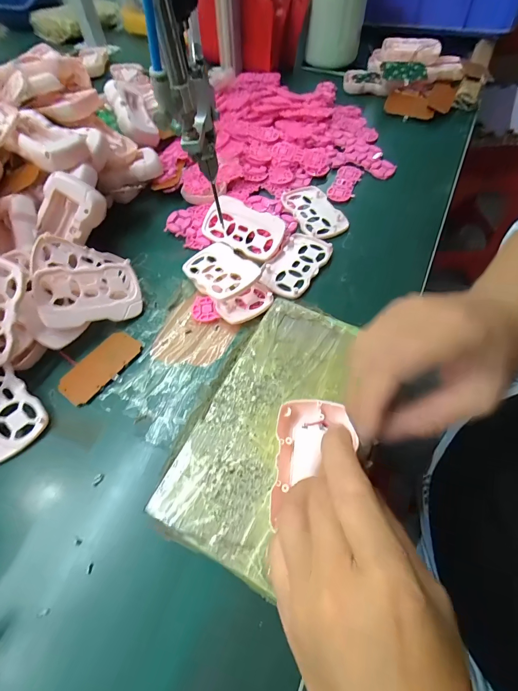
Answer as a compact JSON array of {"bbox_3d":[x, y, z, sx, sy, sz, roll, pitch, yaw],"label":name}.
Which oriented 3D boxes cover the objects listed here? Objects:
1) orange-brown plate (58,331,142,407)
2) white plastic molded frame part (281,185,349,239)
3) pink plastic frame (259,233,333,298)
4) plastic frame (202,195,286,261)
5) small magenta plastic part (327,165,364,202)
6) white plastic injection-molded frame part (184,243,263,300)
[{"bbox_3d":[-0.144,0.017,0.297,0.038,0.004,0.074,30,64,18],"label":"orange-brown plate"},{"bbox_3d":[0.066,-0.163,0.394,0.052,0.005,0.088,-25,62,-13],"label":"white plastic molded frame part"},{"bbox_3d":[0.040,-0.090,0.357,0.053,0.012,0.089,28,63,17],"label":"pink plastic frame"},{"bbox_3d":[-0.017,-0.130,0.365,0.086,0.012,0.053,25,85,6],"label":"plastic frame"},{"bbox_3d":[0.113,-0.211,0.427,0.032,0.006,0.073,19,61,12],"label":"small magenta plastic part"},{"bbox_3d":[-0.039,-0.076,0.336,0.056,0.009,0.086,-37,52,-13],"label":"white plastic injection-molded frame part"}]

